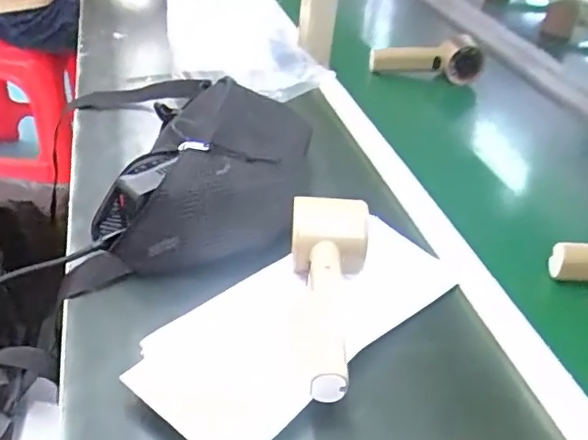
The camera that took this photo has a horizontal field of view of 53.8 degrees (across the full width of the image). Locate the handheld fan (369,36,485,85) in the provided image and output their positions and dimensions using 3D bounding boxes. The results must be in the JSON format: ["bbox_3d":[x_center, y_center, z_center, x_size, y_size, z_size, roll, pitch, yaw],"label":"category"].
[{"bbox_3d":[0.196,-0.239,0.853,0.163,0.053,0.048,5,37,-2],"label":"handheld fan"}]

